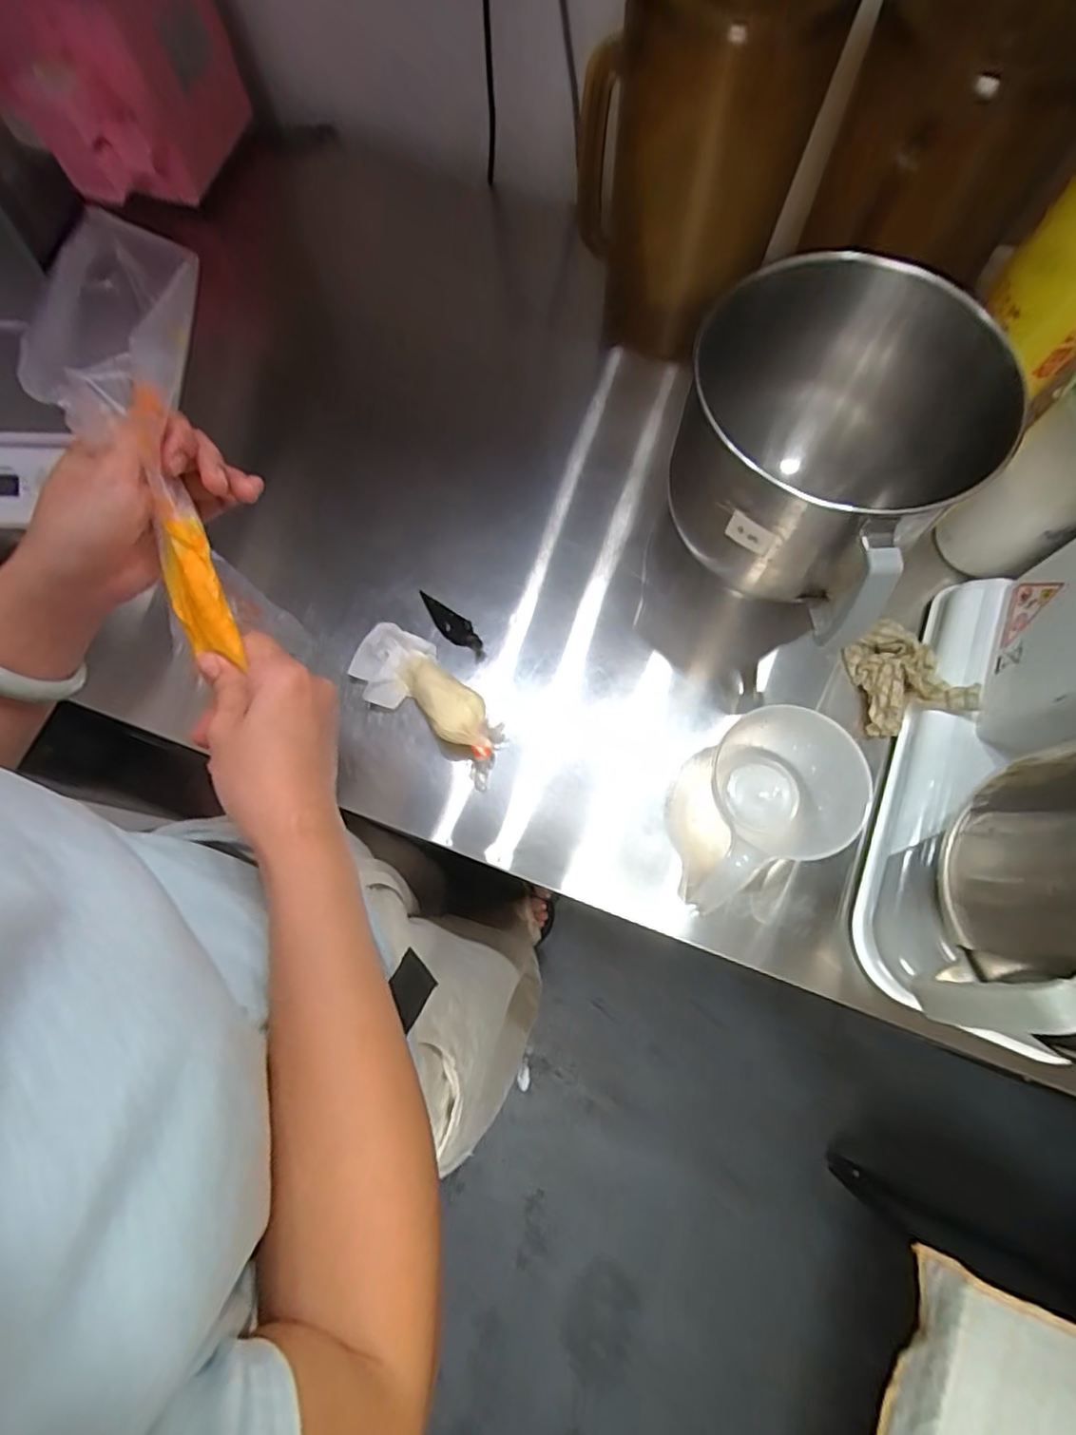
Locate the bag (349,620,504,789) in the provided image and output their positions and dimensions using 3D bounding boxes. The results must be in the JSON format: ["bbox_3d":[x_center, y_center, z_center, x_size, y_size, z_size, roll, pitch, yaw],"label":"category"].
[{"bbox_3d":[-0.100,-0.017,0.563,0.071,0.043,0.173,-43,78,-12],"label":"bag"}]

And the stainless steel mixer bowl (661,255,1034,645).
[{"bbox_3d":[0.229,-0.211,0.489,0.194,0.172,0.245,36,76,10],"label":"stainless steel mixer bowl"}]

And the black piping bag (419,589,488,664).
[{"bbox_3d":[-0.086,-0.090,0.602,0.092,0.020,0.023,38,77,11],"label":"black piping bag"}]

